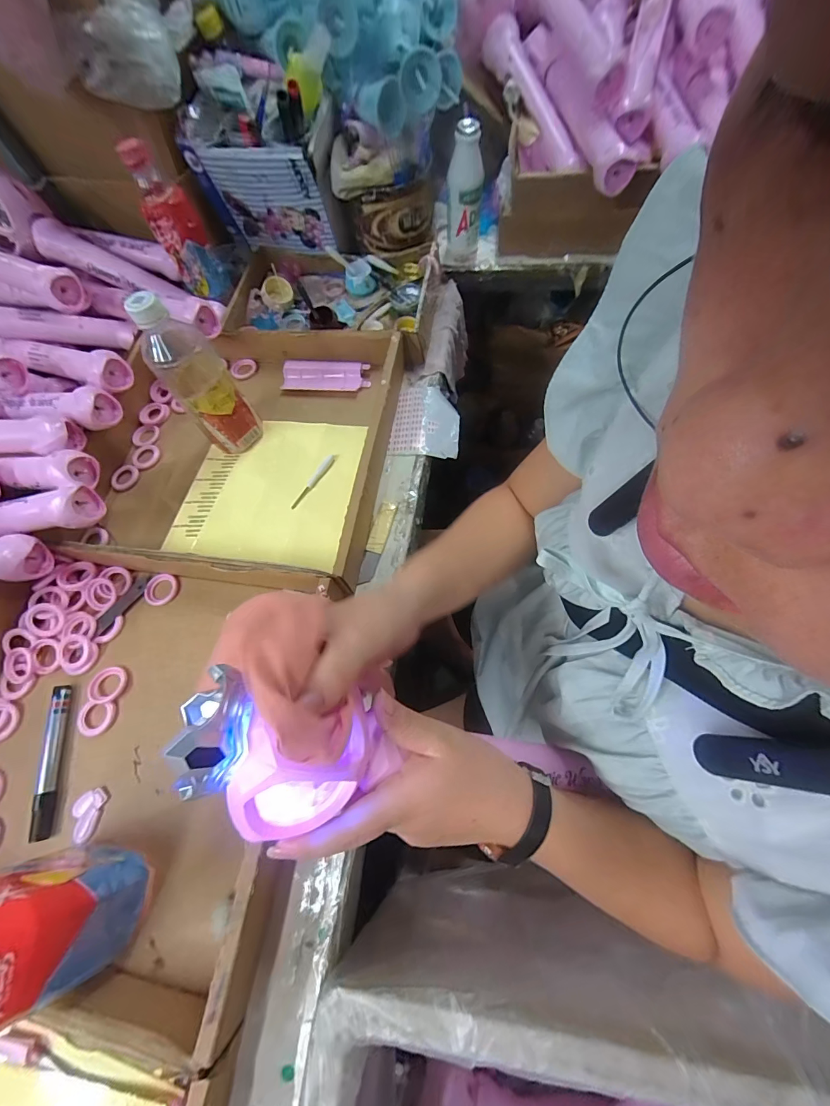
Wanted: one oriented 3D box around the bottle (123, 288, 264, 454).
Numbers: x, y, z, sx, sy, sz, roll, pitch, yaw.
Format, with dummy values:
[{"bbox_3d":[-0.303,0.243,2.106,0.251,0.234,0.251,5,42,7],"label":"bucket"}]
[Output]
[{"bbox_3d":[-0.240,-0.190,0.447,0.063,0.189,0.054,-44,70,-13],"label":"bottle"}]

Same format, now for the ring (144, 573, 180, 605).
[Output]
[{"bbox_3d":[-0.292,0.042,0.455,0.040,0.005,0.036,-5,67,3],"label":"ring"}]

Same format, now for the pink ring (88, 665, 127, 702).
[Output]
[{"bbox_3d":[-0.321,0.138,0.413,0.037,0.004,0.035,-2,67,4],"label":"pink ring"}]

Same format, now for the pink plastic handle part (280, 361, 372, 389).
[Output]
[{"bbox_3d":[-0.127,-0.251,0.555,0.124,0.017,0.043,4,67,6],"label":"pink plastic handle part"}]

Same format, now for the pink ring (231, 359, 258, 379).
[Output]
[{"bbox_3d":[-0.256,-0.277,0.589,0.039,0.012,0.030,-33,68,-9],"label":"pink ring"}]

